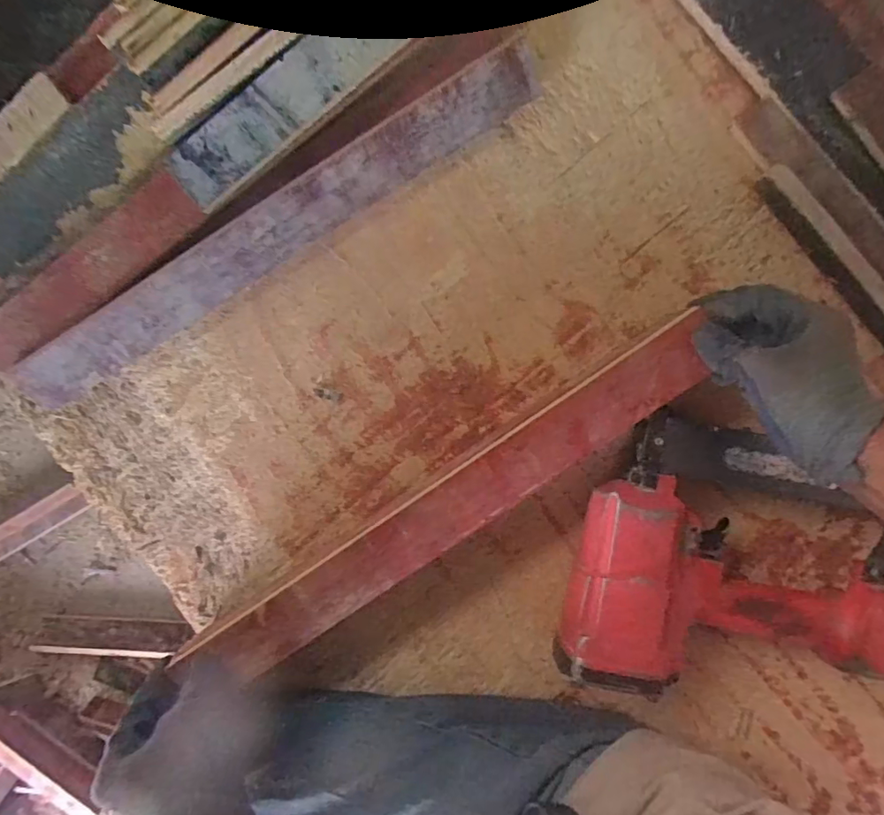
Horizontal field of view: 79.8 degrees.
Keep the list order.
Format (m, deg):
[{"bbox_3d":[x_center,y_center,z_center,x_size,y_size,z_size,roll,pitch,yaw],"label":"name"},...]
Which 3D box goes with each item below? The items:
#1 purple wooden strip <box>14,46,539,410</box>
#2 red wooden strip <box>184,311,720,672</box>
[{"bbox_3d":[-0.147,-0.140,0.446,0.504,0.014,0.056,-32,134,5],"label":"purple wooden strip"},{"bbox_3d":[0.005,0.081,0.416,0.447,0.012,0.053,-35,91,4],"label":"red wooden strip"}]

